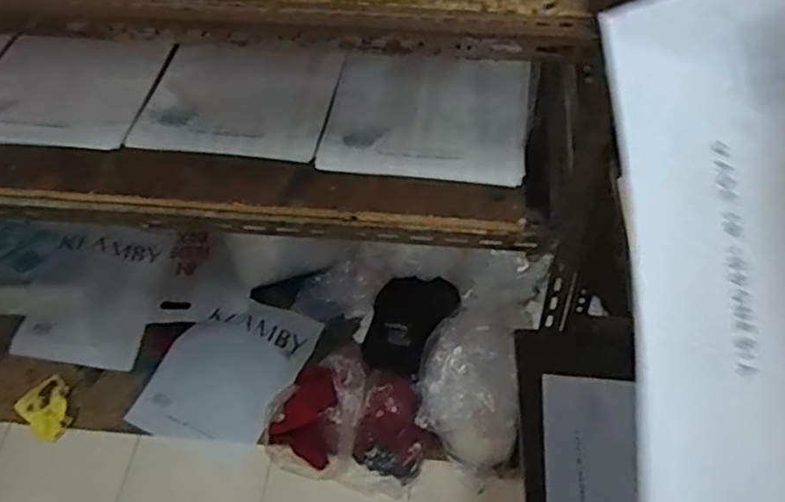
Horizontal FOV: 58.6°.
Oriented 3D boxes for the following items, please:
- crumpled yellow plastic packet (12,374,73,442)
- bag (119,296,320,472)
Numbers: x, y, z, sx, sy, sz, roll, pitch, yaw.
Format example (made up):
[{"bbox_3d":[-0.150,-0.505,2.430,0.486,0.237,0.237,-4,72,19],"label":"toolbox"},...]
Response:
[{"bbox_3d":[-0.780,0.358,1.595,0.134,0.039,0.116,36,59,27],"label":"crumpled yellow plastic packet"},{"bbox_3d":[-0.379,0.284,1.616,0.303,0.035,0.387,24,66,21],"label":"bag"}]

